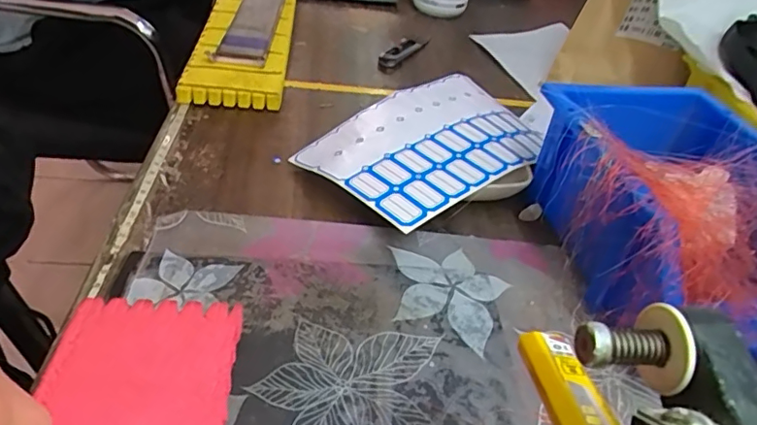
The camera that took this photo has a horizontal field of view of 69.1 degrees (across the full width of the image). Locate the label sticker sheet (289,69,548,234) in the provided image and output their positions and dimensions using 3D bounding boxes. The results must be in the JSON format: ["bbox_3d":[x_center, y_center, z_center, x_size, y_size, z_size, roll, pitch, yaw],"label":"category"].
[{"bbox_3d":[0.042,-0.047,0.399,0.179,0.030,0.116,-26,49,-36],"label":"label sticker sheet"}]

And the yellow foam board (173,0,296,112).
[{"bbox_3d":[-0.128,-0.195,0.549,0.081,0.020,0.314,4,42,-8],"label":"yellow foam board"}]

